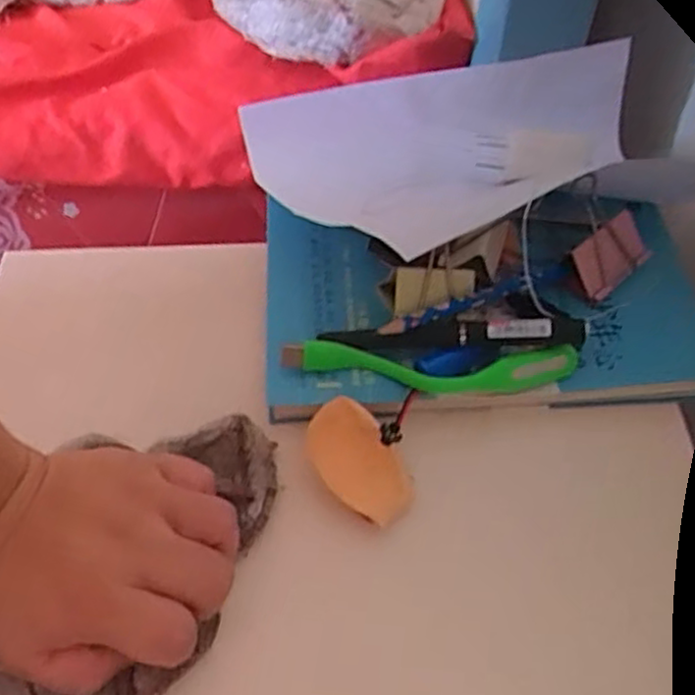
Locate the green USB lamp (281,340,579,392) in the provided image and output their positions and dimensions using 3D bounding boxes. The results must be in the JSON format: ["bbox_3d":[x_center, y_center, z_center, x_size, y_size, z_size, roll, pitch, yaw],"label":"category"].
[{"bbox_3d":[0.042,0.012,0.371,0.148,0.020,0.025,1,56,0],"label":"green USB lamp"}]

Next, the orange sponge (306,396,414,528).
[{"bbox_3d":[0.006,0.056,0.358,0.034,0.018,0.062,-30,61,-19],"label":"orange sponge"}]

